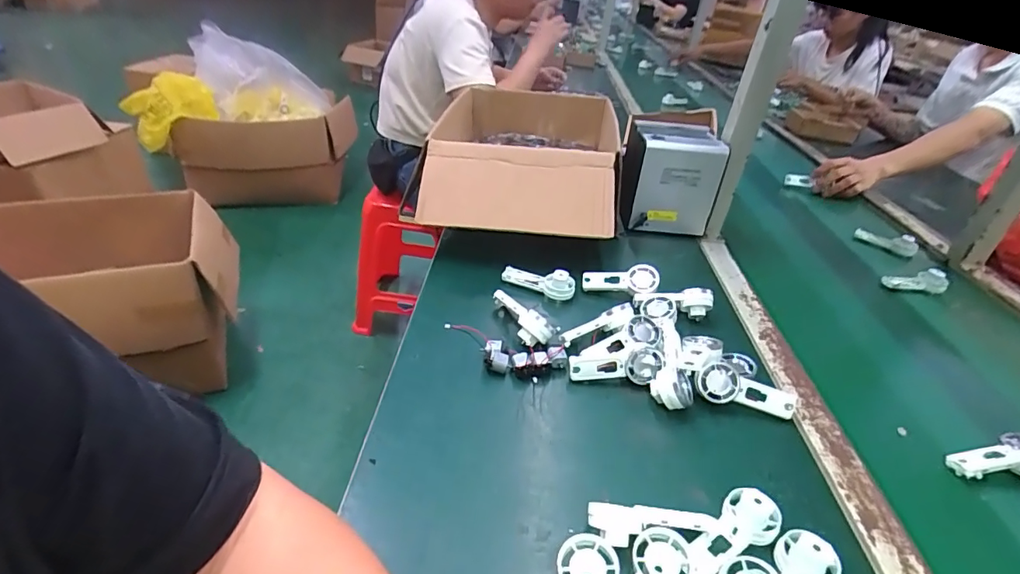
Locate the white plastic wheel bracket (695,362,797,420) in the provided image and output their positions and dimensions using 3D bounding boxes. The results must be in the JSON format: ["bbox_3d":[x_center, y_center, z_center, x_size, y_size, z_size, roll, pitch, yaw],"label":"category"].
[{"bbox_3d":[0.228,0.103,0.489,0.095,0.037,0.020,20,4,6],"label":"white plastic wheel bracket"}]

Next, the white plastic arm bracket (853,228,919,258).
[{"bbox_3d":[0.666,-0.085,0.885,0.095,0.028,0.023,29,39,34],"label":"white plastic arm bracket"}]

